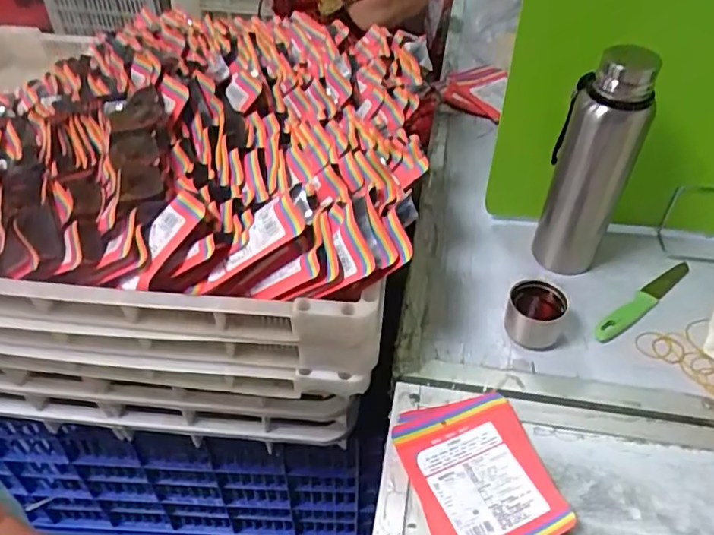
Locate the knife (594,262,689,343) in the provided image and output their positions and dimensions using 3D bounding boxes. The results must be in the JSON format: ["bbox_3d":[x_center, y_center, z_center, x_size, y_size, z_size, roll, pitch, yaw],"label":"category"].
[{"bbox_3d":[0.336,0.040,0.687,0.175,0.007,0.027,-29,51,-26],"label":"knife"}]

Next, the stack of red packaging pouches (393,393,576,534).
[{"bbox_3d":[0.111,0.187,0.534,0.124,0.018,0.151,-15,46,-15],"label":"stack of red packaging pouches"}]

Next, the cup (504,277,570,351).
[{"bbox_3d":[0.194,0.050,0.641,0.059,0.053,0.054,0,44,0],"label":"cup"}]

